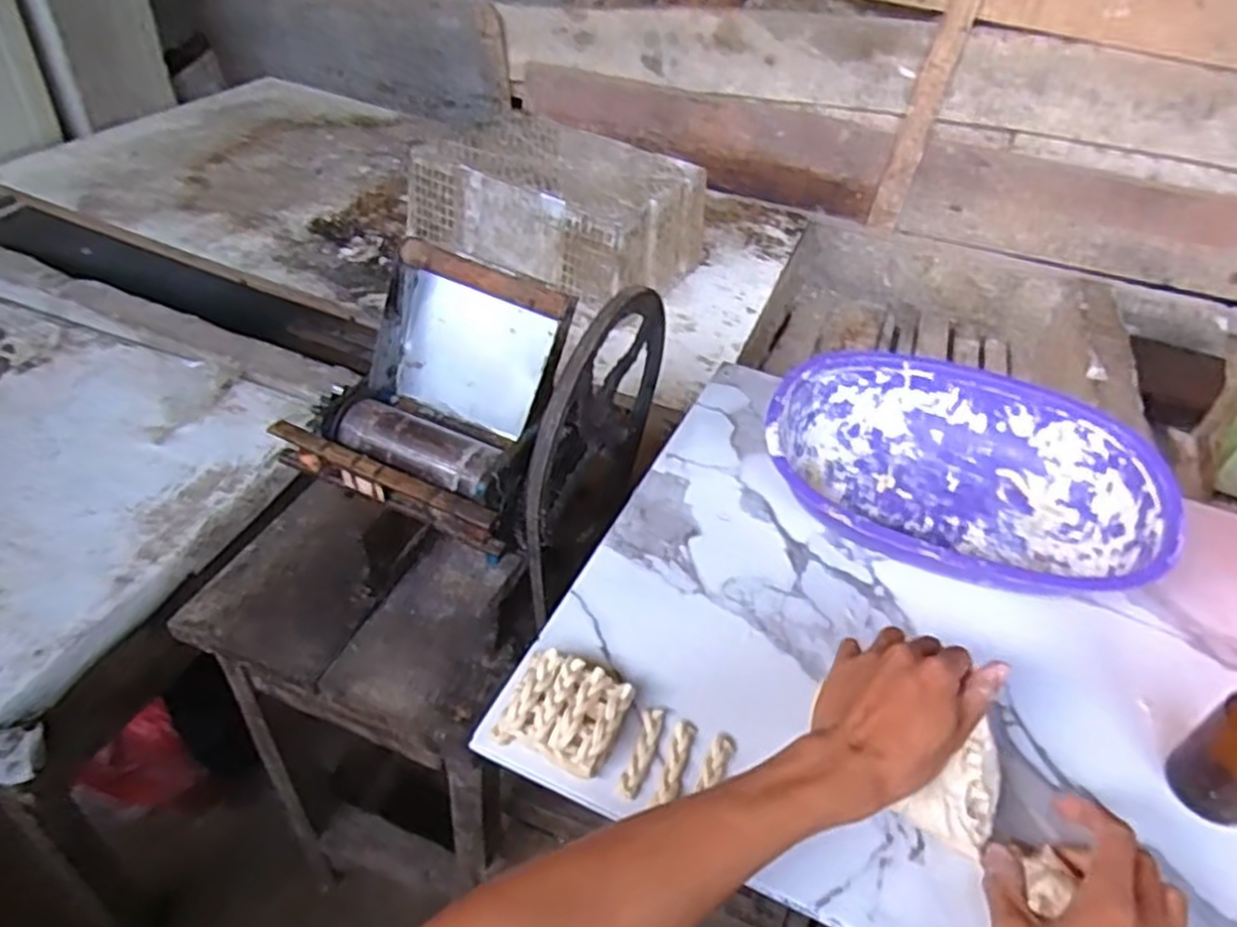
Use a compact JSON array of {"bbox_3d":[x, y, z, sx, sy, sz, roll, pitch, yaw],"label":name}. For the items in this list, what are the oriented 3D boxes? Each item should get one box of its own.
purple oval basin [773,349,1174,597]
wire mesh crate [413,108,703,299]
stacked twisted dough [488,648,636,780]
[{"bbox_3d":[0.271,0.015,0.631,0.294,0.082,0.216,17,43,10],"label":"purple oval basin"},{"bbox_3d":[-0.099,-0.463,1.376,0.435,0.152,0.314,28,46,21],"label":"wire mesh crate"},{"bbox_3d":[-0.032,0.154,0.484,0.068,0.024,0.060,19,43,12],"label":"stacked twisted dough"}]

